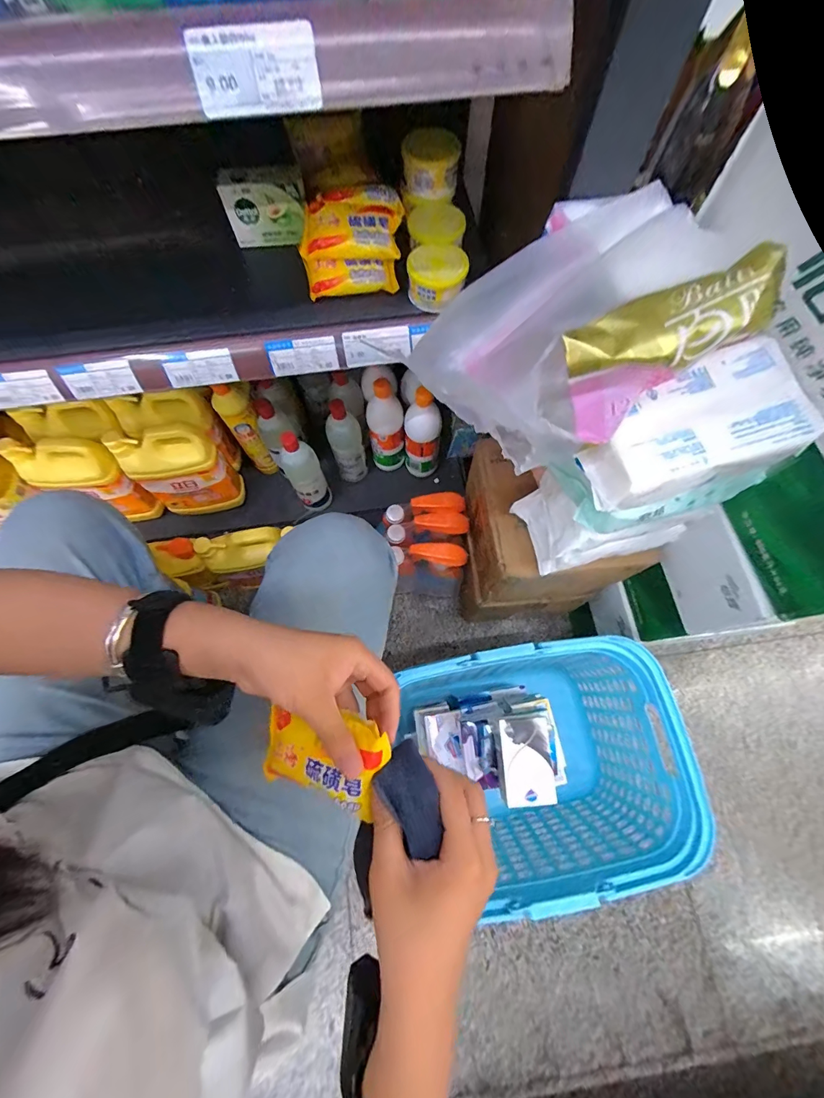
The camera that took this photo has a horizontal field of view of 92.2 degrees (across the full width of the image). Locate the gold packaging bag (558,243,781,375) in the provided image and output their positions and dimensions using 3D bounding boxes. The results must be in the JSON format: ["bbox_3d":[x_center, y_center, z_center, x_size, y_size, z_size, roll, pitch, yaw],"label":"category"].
[{"bbox_3d":[0.168,-0.143,0.251,0.148,0.026,0.048,-21,72,-7],"label":"gold packaging bag"}]

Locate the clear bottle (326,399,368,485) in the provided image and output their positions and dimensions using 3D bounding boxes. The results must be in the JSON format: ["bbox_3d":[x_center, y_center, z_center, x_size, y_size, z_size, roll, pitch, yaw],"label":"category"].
[{"bbox_3d":[-0.128,-0.205,0.782,0.060,0.191,0.065,0,71,0],"label":"clear bottle"}]

